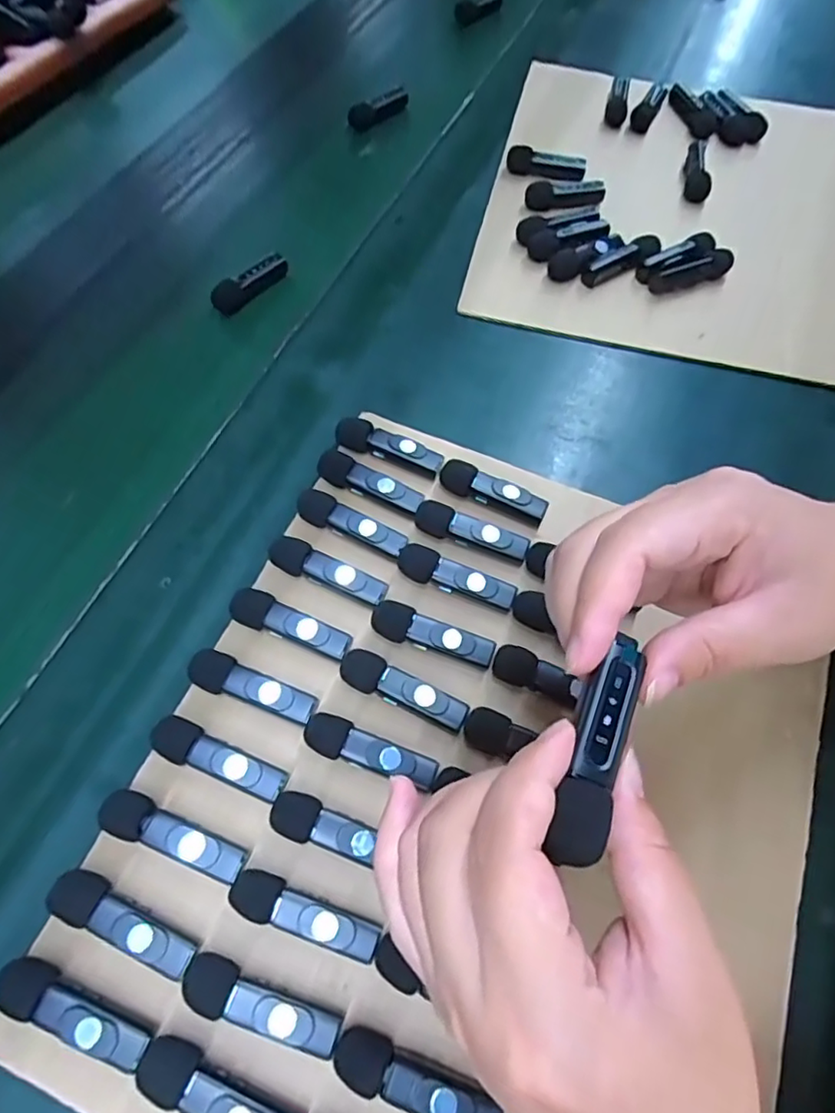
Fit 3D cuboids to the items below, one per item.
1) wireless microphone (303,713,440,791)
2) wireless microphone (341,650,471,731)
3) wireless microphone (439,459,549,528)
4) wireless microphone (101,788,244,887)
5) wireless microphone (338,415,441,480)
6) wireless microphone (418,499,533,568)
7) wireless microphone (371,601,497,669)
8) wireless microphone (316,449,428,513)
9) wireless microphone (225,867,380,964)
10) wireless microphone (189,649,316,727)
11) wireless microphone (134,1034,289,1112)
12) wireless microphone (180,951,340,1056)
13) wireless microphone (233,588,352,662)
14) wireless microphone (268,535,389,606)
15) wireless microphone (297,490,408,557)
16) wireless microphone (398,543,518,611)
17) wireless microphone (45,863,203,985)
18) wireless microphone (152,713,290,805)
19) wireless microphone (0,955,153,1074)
[{"bbox_3d":[-0.022,0.092,0.285,0.064,0.011,0.018,22,65,8],"label":"wireless microphone"},{"bbox_3d":[-0.007,0.066,0.301,0.065,0.015,0.018,22,65,8],"label":"wireless microphone"},{"bbox_3d":[0.044,-0.037,0.354,0.063,0.017,0.016,26,65,10],"label":"wireless microphone"},{"bbox_3d":[-0.107,0.122,0.267,0.066,0.015,0.017,20,64,7],"label":"wireless microphone"},{"bbox_3d":[-0.017,-0.065,0.364,0.065,0.017,0.014,21,64,8],"label":"wireless microphone"},{"bbox_3d":[0.030,-0.014,0.338,0.064,0.011,0.016,20,64,7],"label":"wireless microphone"},{"bbox_3d":[0.008,0.041,0.314,0.064,0.016,0.018,16,64,5],"label":"wireless microphone"},{"bbox_3d":[-0.028,-0.043,0.352,0.064,0.013,0.016,21,64,8],"label":"wireless microphone"},{"bbox_3d":[-0.048,0.151,0.255,0.064,0.015,0.017,20,64,7],"label":"wireless microphone"},{"bbox_3d":[-0.081,0.064,0.298,0.064,0.017,0.018,20,64,7],"label":"wireless microphone"},{"bbox_3d":[-0.075,0.204,0.229,0.064,0.017,0.017,22,65,8],"label":"wireless microphone"},{"bbox_3d":[-0.062,0.179,0.241,0.063,0.015,0.018,21,64,8],"label":"wireless microphone"},{"bbox_3d":[-0.065,0.035,0.313,0.064,0.016,0.018,20,64,7],"label":"wireless microphone"},{"bbox_3d":[-0.049,0.009,0.326,0.064,0.015,0.018,26,65,10],"label":"wireless microphone"},{"bbox_3d":[-0.037,-0.018,0.339,0.063,0.012,0.016,23,65,9],"label":"wireless microphone"},{"bbox_3d":[0.021,0.011,0.327,0.064,0.012,0.017,20,64,7],"label":"wireless microphone"},{"bbox_3d":[-0.121,0.153,0.251,0.065,0.016,0.017,26,65,10],"label":"wireless microphone"},{"bbox_3d":[-0.093,0.093,0.281,0.067,0.015,0.018,21,64,7],"label":"wireless microphone"},{"bbox_3d":[-0.134,0.179,0.238,0.065,0.018,0.016,21,64,8],"label":"wireless microphone"}]

